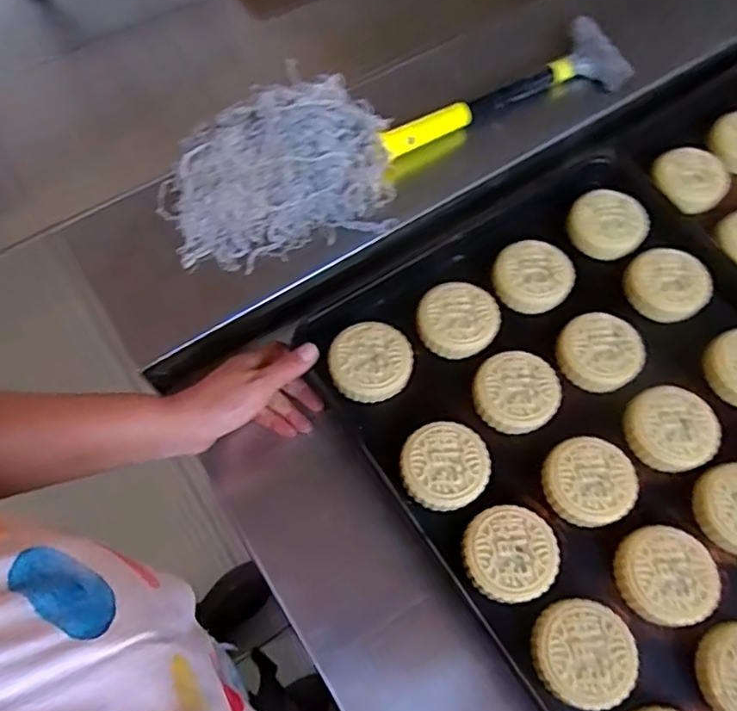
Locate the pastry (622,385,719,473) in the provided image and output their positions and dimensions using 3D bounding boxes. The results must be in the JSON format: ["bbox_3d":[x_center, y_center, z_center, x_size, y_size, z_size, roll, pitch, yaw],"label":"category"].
[{"bbox_3d":[0.262,0.064,0.525,0.074,0.021,0.071,-22,69,-4],"label":"pastry"}]

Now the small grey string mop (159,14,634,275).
[{"bbox_3d":[0.043,-0.231,0.599,0.504,0.075,0.137,-29,70,-6],"label":"small grey string mop"}]

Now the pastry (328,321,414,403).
[{"bbox_3d":[0.001,0.007,0.543,0.073,0.031,0.068,-2,69,4],"label":"pastry"}]

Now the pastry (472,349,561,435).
[{"bbox_3d":[0.131,0.033,0.537,0.074,0.027,0.070,-2,69,4],"label":"pastry"}]

